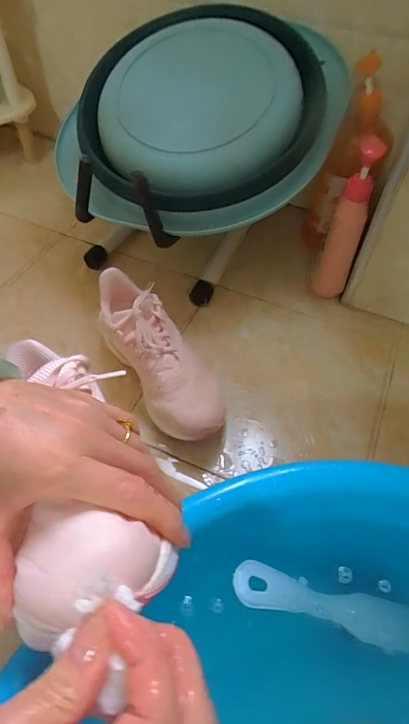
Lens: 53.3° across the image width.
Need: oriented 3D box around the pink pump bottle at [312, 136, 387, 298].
[{"bbox_3d":[0.206,-0.191,0.593,0.048,0.225,0.055,18,54,11],"label":"pink pump bottle"}]

